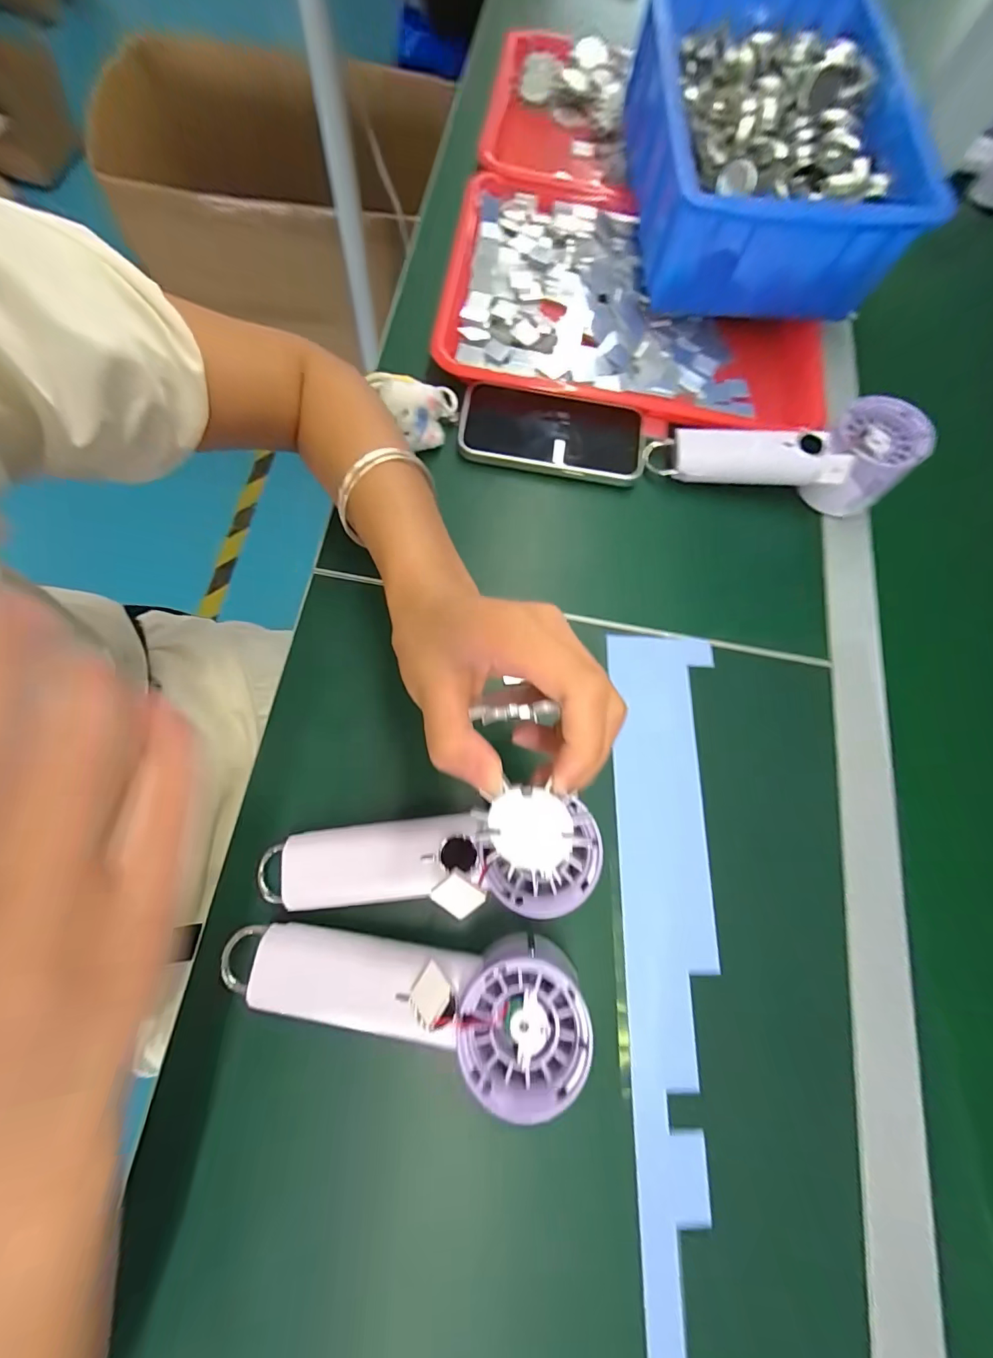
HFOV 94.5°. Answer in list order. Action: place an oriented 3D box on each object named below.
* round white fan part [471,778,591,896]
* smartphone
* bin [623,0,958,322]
[{"bbox_3d":[0.015,0.059,0.178,0.039,0.013,0.037,42,106,5],"label":"round white fan part"},{"bbox_3d":[0.047,-0.203,0.374,0.147,0.009,0.069,10,75,-3],"label":"smartphone"},{"bbox_3d":[0.231,-0.473,0.408,0.214,0.101,0.311,1,76,-5],"label":"bin"}]

